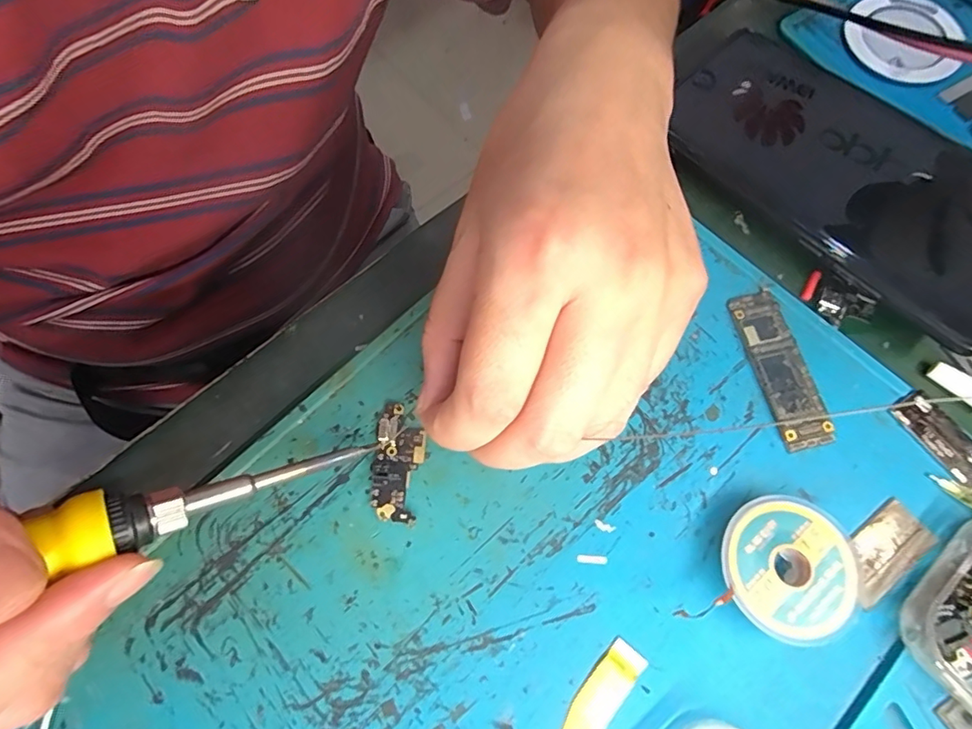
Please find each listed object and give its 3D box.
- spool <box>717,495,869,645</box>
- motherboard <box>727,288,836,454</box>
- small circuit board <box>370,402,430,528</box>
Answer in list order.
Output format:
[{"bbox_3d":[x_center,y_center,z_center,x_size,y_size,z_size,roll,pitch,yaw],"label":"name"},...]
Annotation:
[{"bbox_3d":[0.104,0.069,0.174,0.045,0.013,0.044,0,72,1],"label":"spool"},{"bbox_3d":[0.116,0.001,0.201,0.020,0.004,0.065,-12,72,-3],"label":"motherboard"},{"bbox_3d":[-0.033,0.037,0.191,0.019,0.004,0.044,0,71,1],"label":"small circuit board"}]

